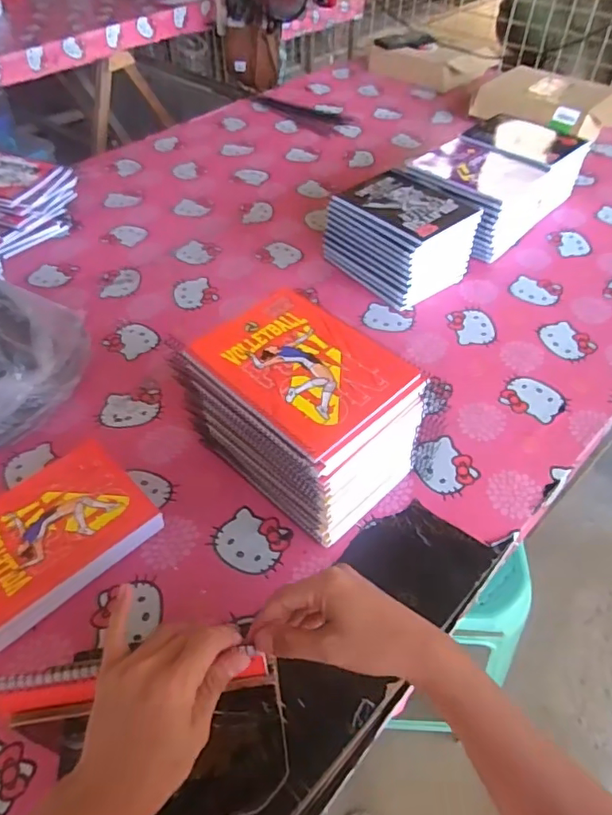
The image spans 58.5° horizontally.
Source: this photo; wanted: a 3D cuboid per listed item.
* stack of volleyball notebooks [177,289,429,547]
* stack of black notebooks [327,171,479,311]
[{"bbox_3d":[-0.001,0.011,0.631,0.163,0.185,0.212,-37,58,-27],"label":"stack of volleyball notebooks"},{"bbox_3d":[0.159,-0.294,0.938,0.185,0.119,0.214,-32,54,-24],"label":"stack of black notebooks"}]

